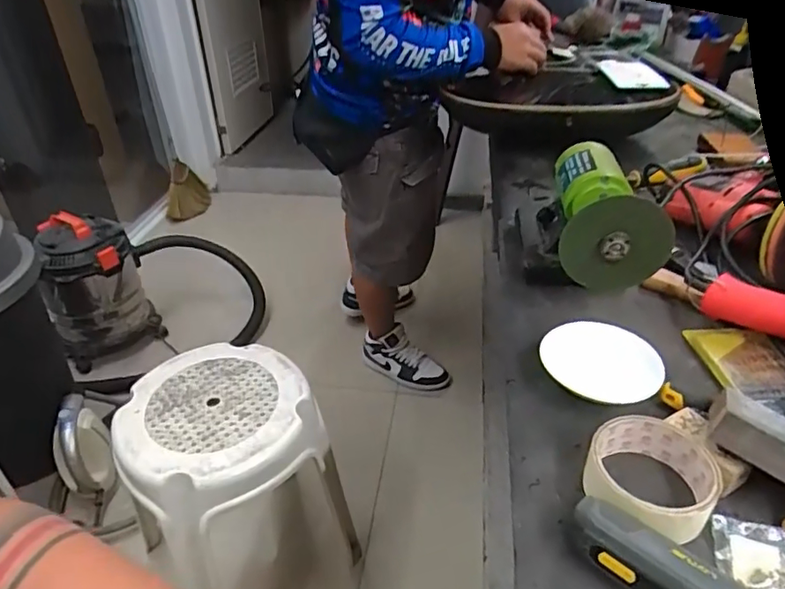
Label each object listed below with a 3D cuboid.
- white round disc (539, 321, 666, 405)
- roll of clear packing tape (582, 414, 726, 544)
[{"bbox_3d":[0.185,0.058,0.501,0.093,0.008,0.099,-7,39,6],"label":"white round disc"},{"bbox_3d":[0.186,0.135,0.407,0.085,0.041,0.092,0,35,0],"label":"roll of clear packing tape"}]

